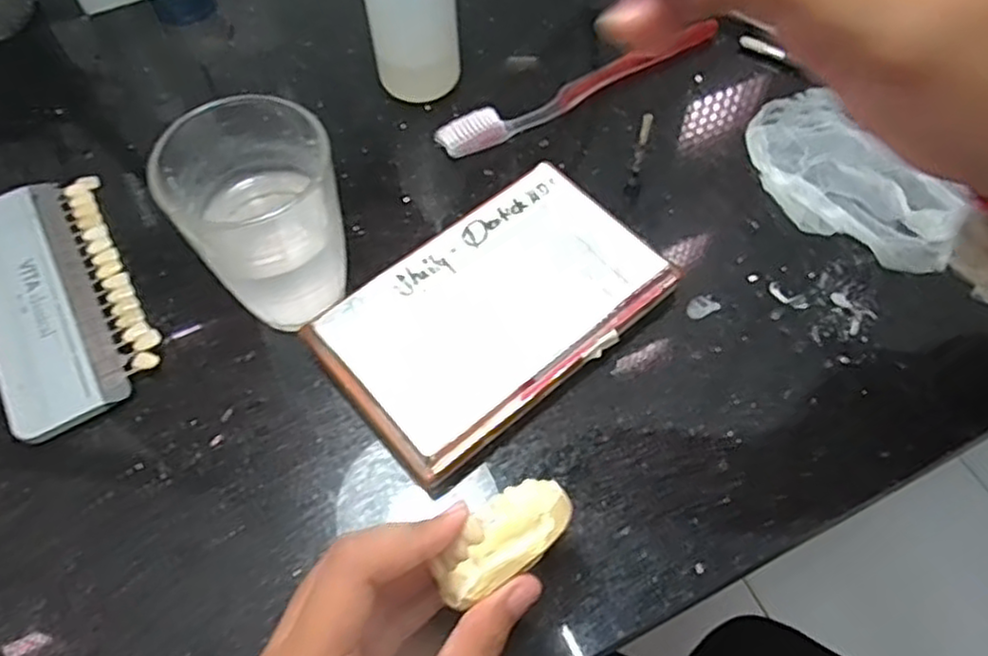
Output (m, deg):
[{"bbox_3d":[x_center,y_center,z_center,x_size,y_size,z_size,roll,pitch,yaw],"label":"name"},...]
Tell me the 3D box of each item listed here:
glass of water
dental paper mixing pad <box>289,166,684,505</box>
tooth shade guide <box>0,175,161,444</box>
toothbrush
[{"bbox_3d":[-0.099,-0.046,0.315,0.067,0.092,0.071,-16,62,-9],"label":"glass of water"},{"bbox_3d":[0.000,-0.007,0.333,0.151,0.020,0.094,-38,68,-19],"label":"dental paper mixing pad"},{"bbox_3d":[-0.214,-0.018,0.351,0.068,0.007,0.146,-28,65,-15],"label":"tooth shade guide"},{"bbox_3d":[0.047,-0.139,0.411,0.171,0.020,0.021,-24,64,-13],"label":"toothbrush"}]

